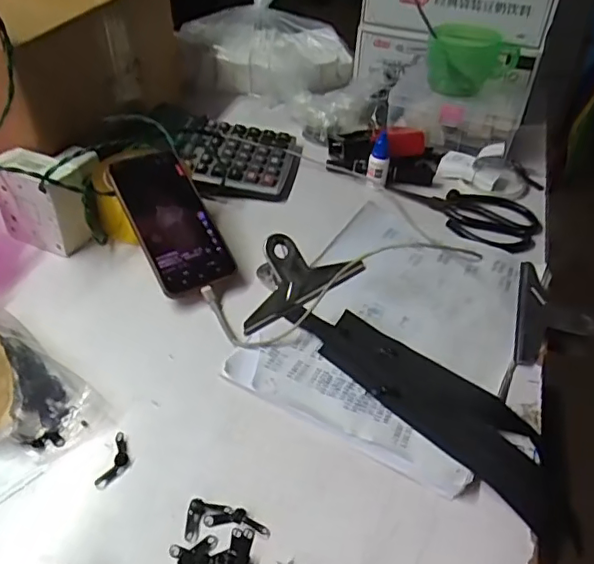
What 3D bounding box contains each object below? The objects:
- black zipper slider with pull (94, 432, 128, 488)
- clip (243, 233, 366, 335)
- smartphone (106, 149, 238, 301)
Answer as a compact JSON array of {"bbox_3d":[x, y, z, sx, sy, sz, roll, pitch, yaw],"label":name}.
[{"bbox_3d":[-0.131,0.129,0.402,0.016,0.004,0.042,7,41,6],"label":"black zipper slider with pull"},{"bbox_3d":[-0.004,-0.013,0.538,0.146,0.042,0.071,-26,48,-29],"label":"clip"},{"bbox_3d":[-0.125,-0.063,0.556,0.075,0.012,0.159,-21,72,-25],"label":"smartphone"}]

